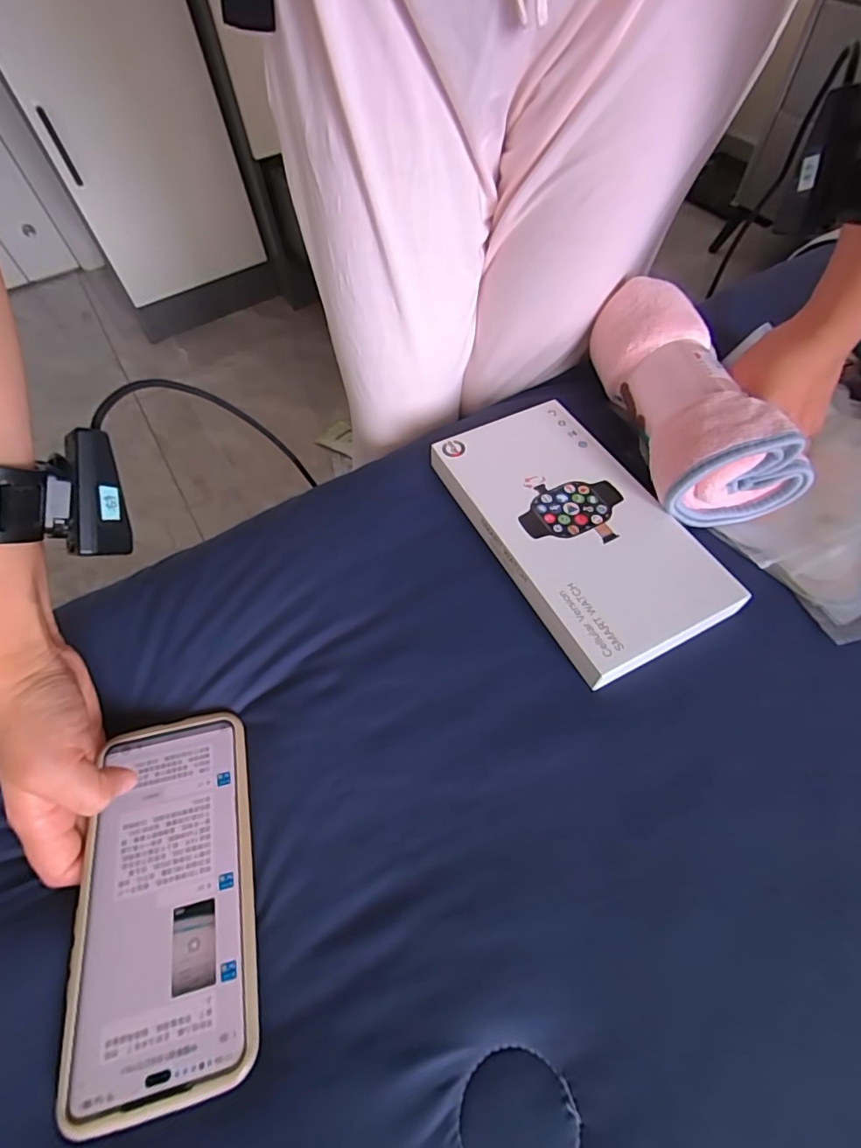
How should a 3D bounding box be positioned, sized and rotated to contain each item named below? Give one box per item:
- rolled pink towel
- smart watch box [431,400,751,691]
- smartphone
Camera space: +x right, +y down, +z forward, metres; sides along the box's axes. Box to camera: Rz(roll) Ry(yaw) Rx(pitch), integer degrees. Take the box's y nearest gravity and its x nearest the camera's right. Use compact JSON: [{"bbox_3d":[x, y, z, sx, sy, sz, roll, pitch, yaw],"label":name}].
[{"bbox_3d":[0.175,-0.128,0.364,0.076,0.074,0.189,-14,65,-5],"label":"rolled pink towel"},{"bbox_3d":[0.097,-0.036,0.357,0.110,0.024,0.209,-25,59,-12],"label":"smart watch box"},{"bbox_3d":[-0.133,0.157,0.261,0.080,0.013,0.168,-13,54,-4],"label":"smartphone"}]

